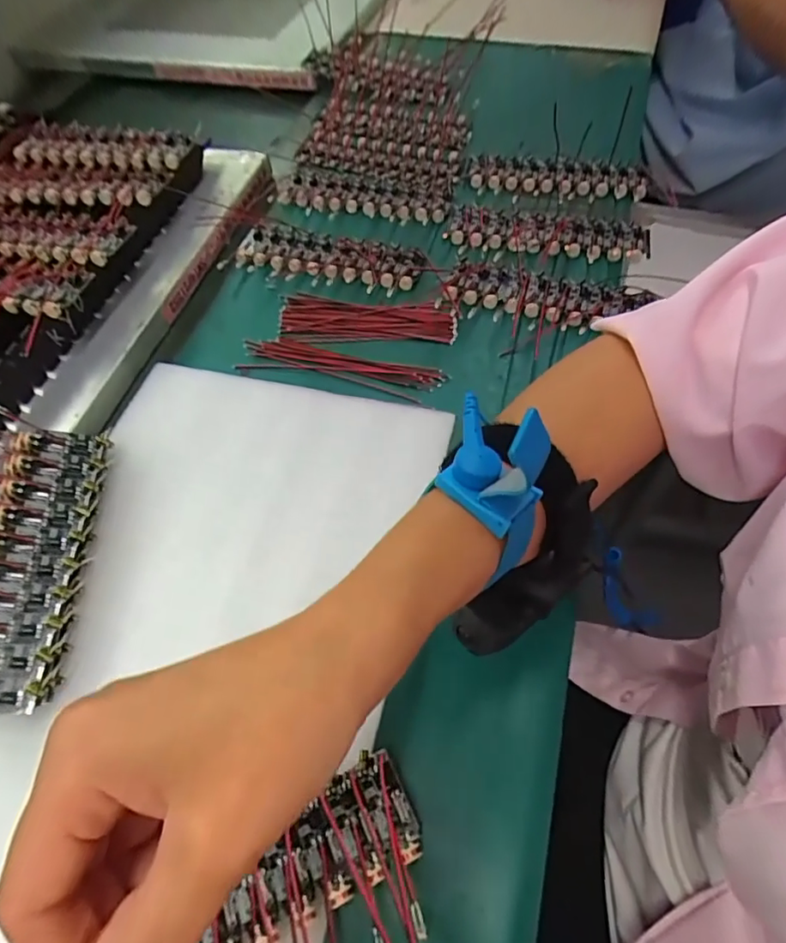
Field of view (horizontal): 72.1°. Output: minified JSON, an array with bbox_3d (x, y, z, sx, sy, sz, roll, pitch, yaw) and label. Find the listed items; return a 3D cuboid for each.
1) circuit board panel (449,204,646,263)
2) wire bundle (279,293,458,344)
[{"bbox_3d":[0.128,-0.199,0.446,0.160,0.010,0.065,6,58,9],"label":"circuit board panel"},{"bbox_3d":[-0.020,-0.114,0.407,0.134,0.014,0.041,5,58,9],"label":"wire bundle"}]

